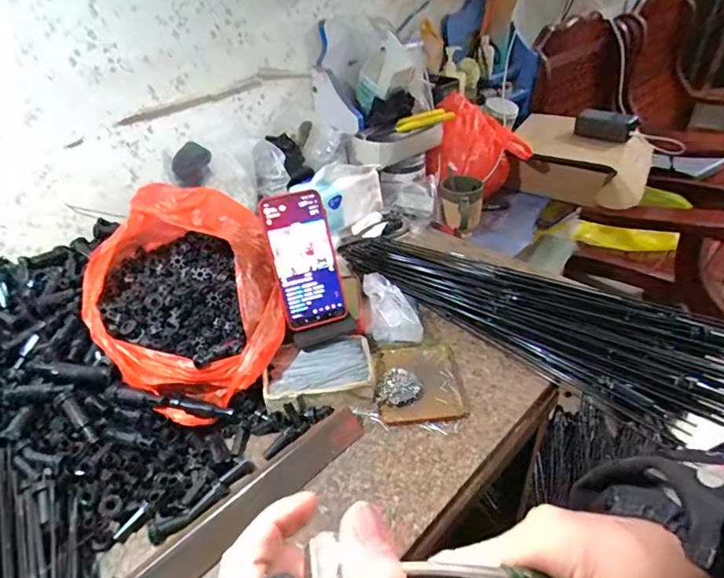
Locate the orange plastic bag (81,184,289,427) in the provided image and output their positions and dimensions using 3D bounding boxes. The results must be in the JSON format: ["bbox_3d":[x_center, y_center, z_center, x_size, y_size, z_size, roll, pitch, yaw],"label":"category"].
[{"bbox_3d":[-0.217,-0.006,0.555,0.211,0.149,0.285,-24,42,-26],"label":"orange plastic bag"}]

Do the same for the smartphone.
[{"bbox_3d":[-0.071,-0.036,0.561,0.079,0.164,0.013,-16,7,-13],"label":"smartphone"}]

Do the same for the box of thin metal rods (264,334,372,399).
[{"bbox_3d":[-0.052,0.097,0.550,0.123,0.033,0.079,-7,37,-4],"label":"box of thin metal rods"}]

